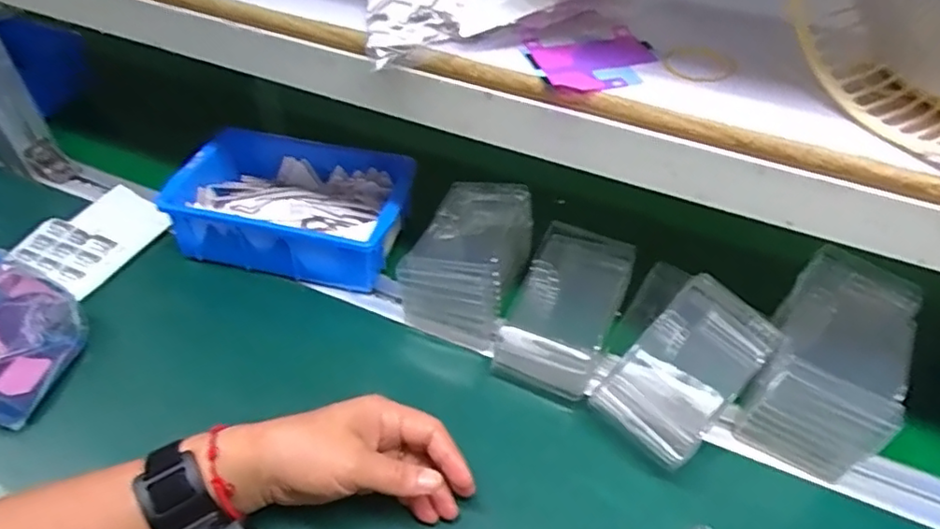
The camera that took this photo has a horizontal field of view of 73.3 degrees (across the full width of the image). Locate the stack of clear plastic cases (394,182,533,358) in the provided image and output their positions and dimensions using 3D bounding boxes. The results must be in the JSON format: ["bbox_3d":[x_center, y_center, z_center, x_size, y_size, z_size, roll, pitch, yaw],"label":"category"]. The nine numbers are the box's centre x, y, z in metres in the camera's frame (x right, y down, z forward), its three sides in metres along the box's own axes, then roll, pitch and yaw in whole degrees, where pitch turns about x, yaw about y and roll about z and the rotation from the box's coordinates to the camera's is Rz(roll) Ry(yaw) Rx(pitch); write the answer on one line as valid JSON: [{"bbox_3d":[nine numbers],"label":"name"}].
[{"bbox_3d":[0.000,-0.006,0.542,0.088,0.074,0.126,14,46,12],"label":"stack of clear plastic cases"}]

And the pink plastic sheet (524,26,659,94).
[{"bbox_3d":[0.082,-0.128,0.400,0.086,0.009,0.069,-13,47,-15],"label":"pink plastic sheet"}]

